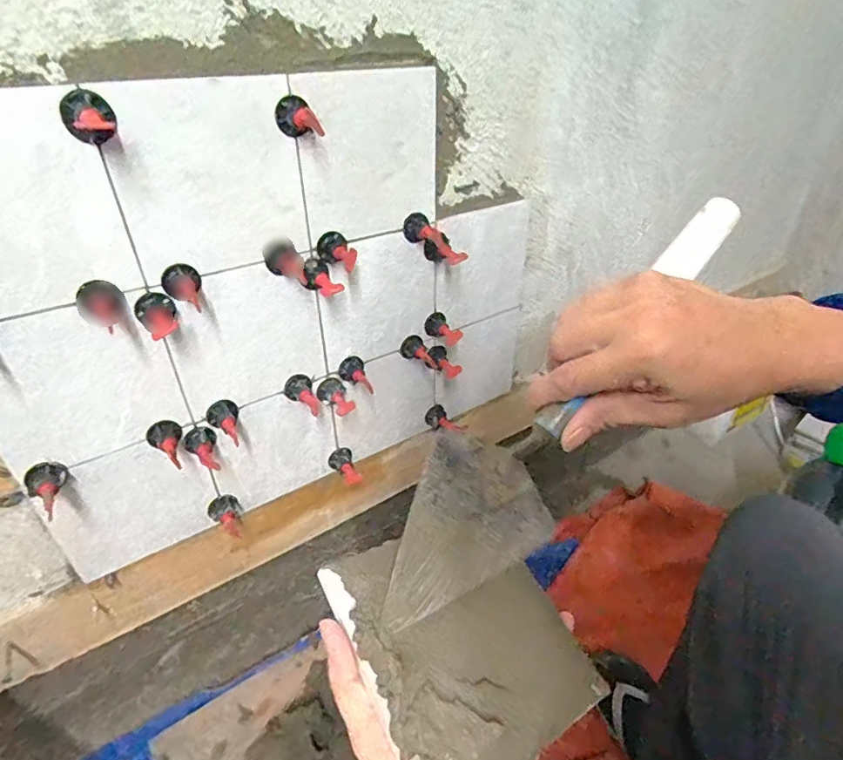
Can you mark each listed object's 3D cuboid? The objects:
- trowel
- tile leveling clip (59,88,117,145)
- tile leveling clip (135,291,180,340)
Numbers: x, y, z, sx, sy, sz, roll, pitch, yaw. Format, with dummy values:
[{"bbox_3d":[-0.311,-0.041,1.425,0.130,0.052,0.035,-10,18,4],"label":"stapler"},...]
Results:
[{"bbox_3d":[0.095,0.017,0.354,0.342,0.065,0.072,-49,50,-8],"label":"trowel"},{"bbox_3d":[-0.224,-0.174,0.340,0.032,0.032,0.041,-18,39,-24],"label":"tile leveling clip"},{"bbox_3d":[-0.225,-0.054,0.429,0.031,0.030,0.034,-18,39,-24],"label":"tile leveling clip"}]

